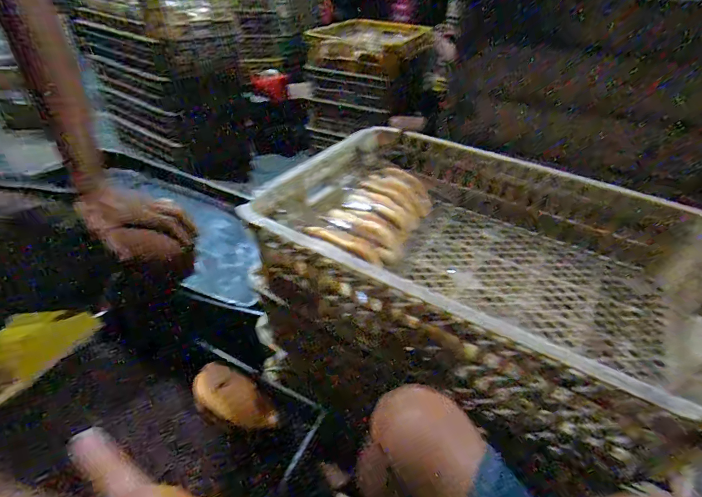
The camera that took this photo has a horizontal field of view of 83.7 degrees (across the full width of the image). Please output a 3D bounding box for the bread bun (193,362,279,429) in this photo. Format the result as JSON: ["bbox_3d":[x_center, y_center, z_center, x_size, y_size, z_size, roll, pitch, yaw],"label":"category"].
[{"bbox_3d":[-0.174,0.223,0.588,0.143,0.031,0.072,19,40,18],"label":"bread bun"}]

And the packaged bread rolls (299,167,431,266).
[{"bbox_3d":[0.046,-0.047,0.711,0.141,0.080,0.293,24,41,23],"label":"packaged bread rolls"}]

